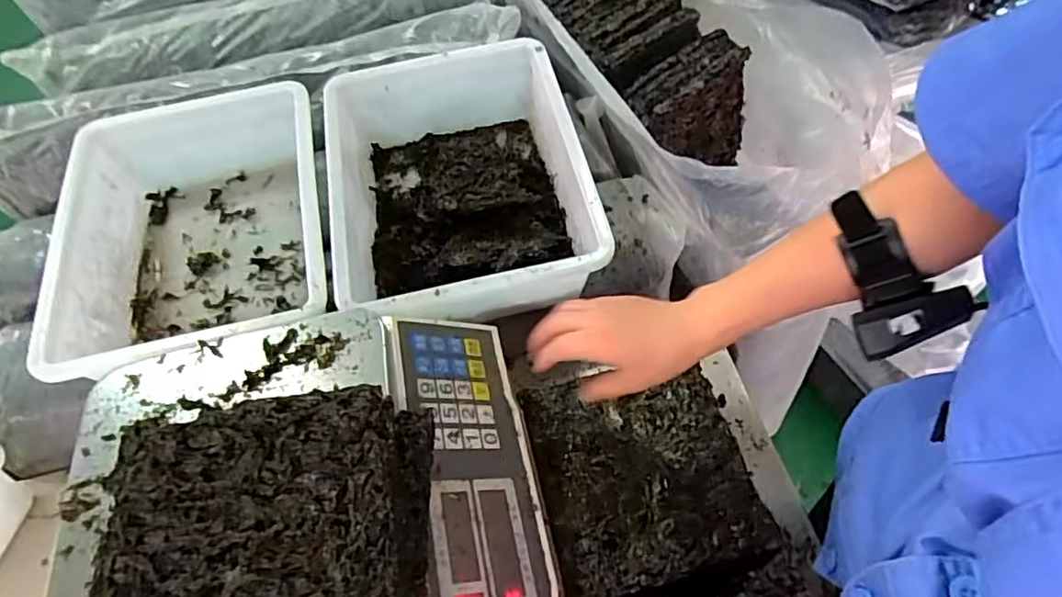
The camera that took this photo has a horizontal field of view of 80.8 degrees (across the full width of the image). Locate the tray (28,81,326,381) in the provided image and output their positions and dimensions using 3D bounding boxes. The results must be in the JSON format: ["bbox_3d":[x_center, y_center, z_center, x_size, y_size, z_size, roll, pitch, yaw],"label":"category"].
[{"bbox_3d":[-0.374,-0.069,0.720,0.273,0.115,0.347,-14,56,-4],"label":"tray"}]

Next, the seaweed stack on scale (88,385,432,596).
[{"bbox_3d":[-0.166,0.165,0.380,0.190,0.044,0.210,-8,55,-1],"label":"seaweed stack on scale"}]

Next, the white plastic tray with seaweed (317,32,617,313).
[{"bbox_3d":[-0.083,-0.127,0.723,0.280,0.110,0.340,-12,55,-4],"label":"white plastic tray with seaweed"}]

